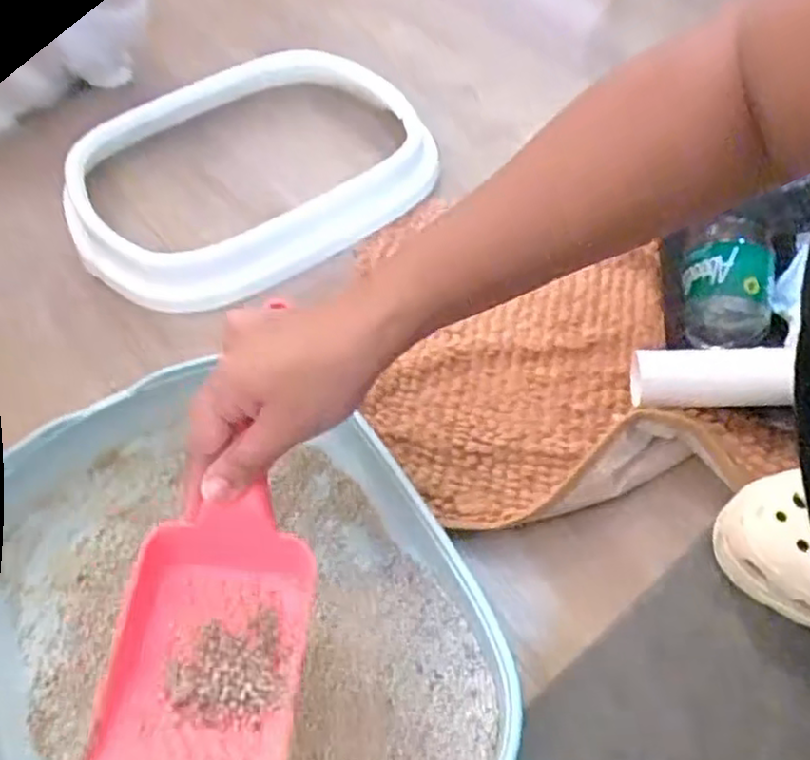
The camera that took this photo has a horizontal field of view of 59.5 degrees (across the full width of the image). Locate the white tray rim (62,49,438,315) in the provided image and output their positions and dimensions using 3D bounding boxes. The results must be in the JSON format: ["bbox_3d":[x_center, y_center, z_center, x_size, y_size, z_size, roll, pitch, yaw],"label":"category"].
[{"bbox_3d":[-0.184,-0.242,0.776,0.381,0.052,0.338,-32,59,-20],"label":"white tray rim"}]

